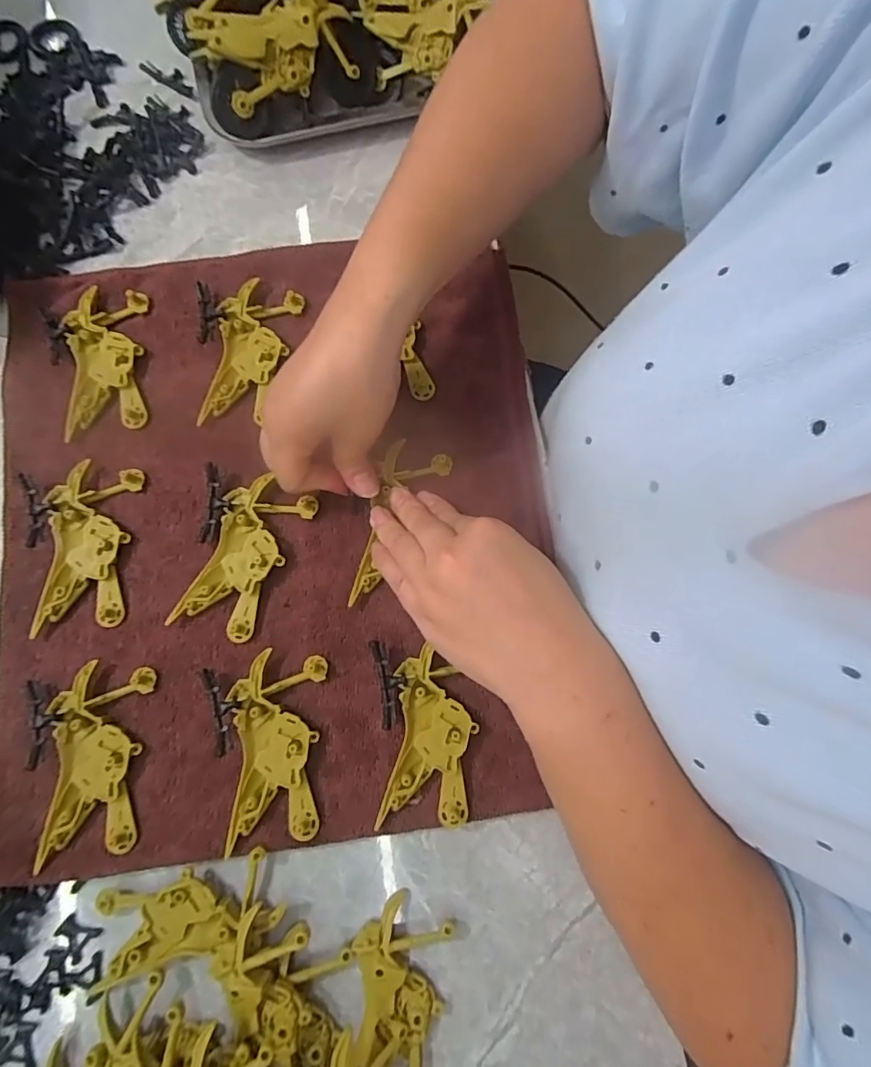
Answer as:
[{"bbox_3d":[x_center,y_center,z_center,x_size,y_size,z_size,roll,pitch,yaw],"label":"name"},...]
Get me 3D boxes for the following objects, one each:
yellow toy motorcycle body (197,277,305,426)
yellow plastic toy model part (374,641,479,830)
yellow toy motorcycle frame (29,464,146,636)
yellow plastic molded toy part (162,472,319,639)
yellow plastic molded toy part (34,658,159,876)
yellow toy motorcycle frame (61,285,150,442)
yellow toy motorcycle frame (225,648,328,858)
[{"bbox_3d":[-0.126,-0.120,0.350,0.048,0.011,0.101,12,79,3],"label":"yellow toy motorcycle body"},{"bbox_3d":[-0.002,0.119,0.299,0.046,0.010,0.097,7,78,2],"label":"yellow plastic toy model part"},{"bbox_3d":[-0.215,0.008,0.322,0.050,0.011,0.100,2,78,1],"label":"yellow toy motorcycle frame"},{"bbox_3d":[-0.117,0.014,0.321,0.050,0.008,0.098,25,80,6],"label":"yellow plastic molded toy part"},{"bbox_3d":[-0.191,0.127,0.295,0.049,0.012,0.098,1,78,1],"label":"yellow plastic molded toy part"},{"bbox_3d":[-0.220,-0.115,0.348,0.048,0.012,0.101,-5,78,-1],"label":"yellow toy motorcycle frame"},{"bbox_3d":[-0.091,0.120,0.297,0.050,0.011,0.097,1,78,1],"label":"yellow toy motorcycle frame"}]

